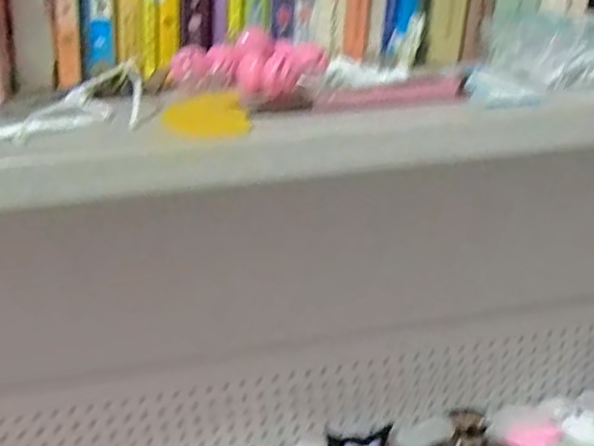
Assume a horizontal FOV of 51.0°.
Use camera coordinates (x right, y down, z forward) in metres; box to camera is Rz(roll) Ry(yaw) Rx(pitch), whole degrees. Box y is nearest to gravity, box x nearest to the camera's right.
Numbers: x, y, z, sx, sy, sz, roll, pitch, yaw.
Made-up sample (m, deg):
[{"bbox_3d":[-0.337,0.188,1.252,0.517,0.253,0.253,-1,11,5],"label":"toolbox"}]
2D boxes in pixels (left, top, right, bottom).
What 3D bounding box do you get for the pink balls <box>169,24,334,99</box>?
[{"bbox_3d":[-0.025,-0.080,0.309,0.077,0.022,0.059,-2,23,4],"label":"pink balls"}]

